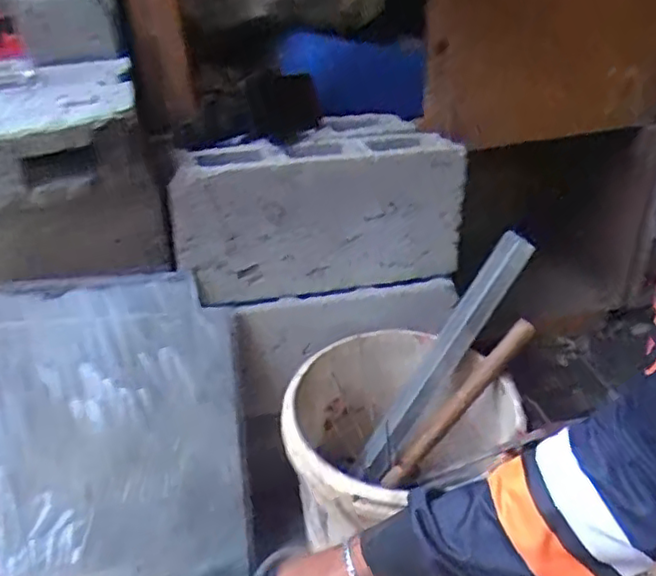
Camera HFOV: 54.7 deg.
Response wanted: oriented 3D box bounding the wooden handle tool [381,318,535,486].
[{"bbox_3d":[0.165,0.155,0.826,0.034,0.285,0.022,31,13,-38],"label":"wooden handle tool"}]

